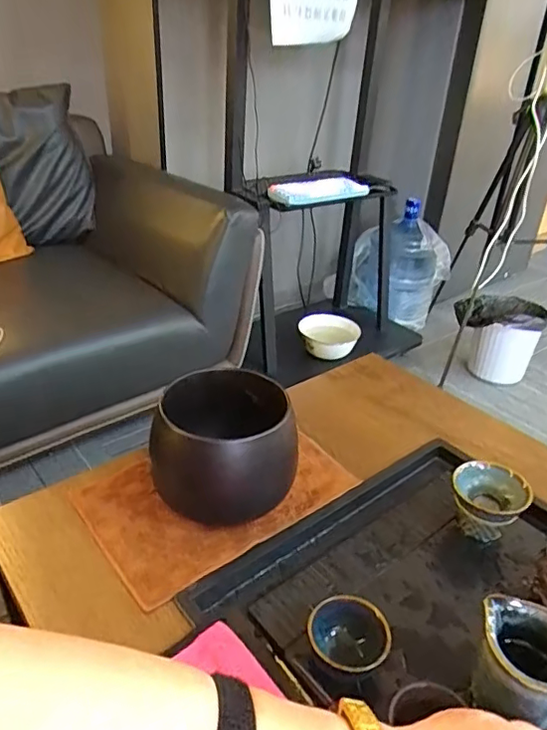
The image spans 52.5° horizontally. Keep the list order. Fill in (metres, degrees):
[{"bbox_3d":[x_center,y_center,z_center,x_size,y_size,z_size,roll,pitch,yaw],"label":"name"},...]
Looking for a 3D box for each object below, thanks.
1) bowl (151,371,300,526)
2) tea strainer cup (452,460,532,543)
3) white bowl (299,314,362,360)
[{"bbox_3d":[-0.053,0.089,0.564,0.117,0.123,0.123,2,31,-1],"label":"bowl"},{"bbox_3d":[0.219,0.139,0.572,0.069,0.057,0.069,2,31,-1],"label":"tea strainer cup"},{"bbox_3d":[0.174,-0.092,1.782,0.186,0.081,0.186,2,31,-1],"label":"white bowl"}]

